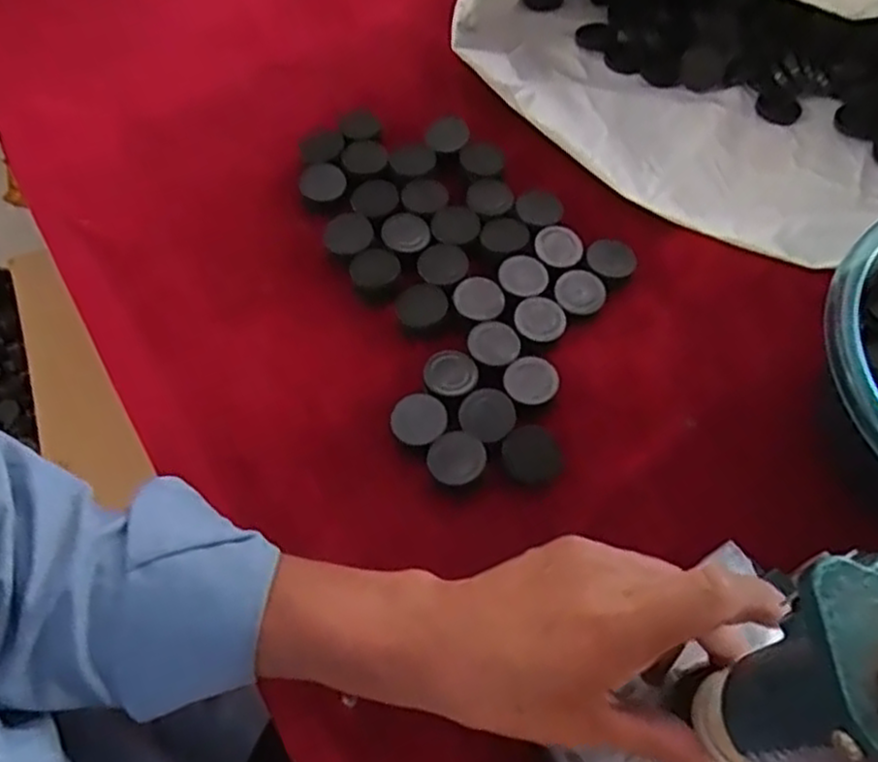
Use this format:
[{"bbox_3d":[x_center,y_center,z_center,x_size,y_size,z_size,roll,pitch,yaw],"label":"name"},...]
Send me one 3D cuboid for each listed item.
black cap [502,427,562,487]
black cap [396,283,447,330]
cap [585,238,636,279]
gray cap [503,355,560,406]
[{"bbox_3d":[0.052,0.041,0.412,0.032,0.006,0.032,0,61,1],"label":"black cap"},{"bbox_3d":[-0.011,-0.048,0.473,0.032,0.011,0.032,0,61,1],"label":"black cap"},{"bbox_3d":[0.111,-0.080,0.477,0.031,0.004,0.028,-5,61,-2],"label":"cap"},{"bbox_3d":[0.055,-0.001,0.434,0.031,0.006,0.031,0,61,1],"label":"gray cap"}]

